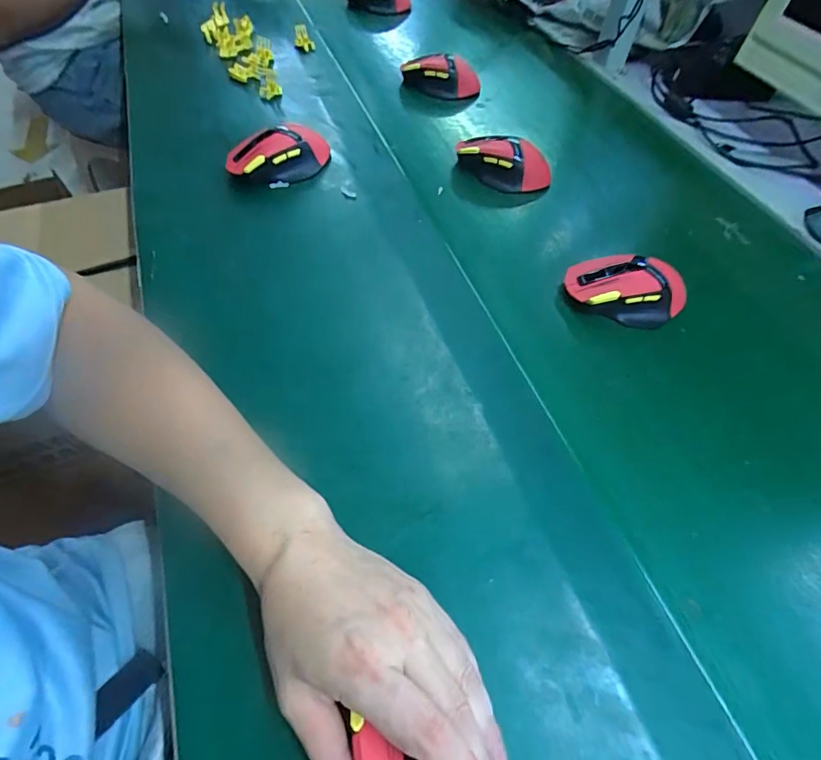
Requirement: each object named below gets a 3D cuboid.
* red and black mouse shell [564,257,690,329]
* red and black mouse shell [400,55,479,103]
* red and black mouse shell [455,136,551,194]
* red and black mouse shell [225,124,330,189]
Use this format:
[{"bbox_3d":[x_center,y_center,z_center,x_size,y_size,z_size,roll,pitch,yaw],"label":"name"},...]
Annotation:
[{"bbox_3d":[0.210,-0.086,0.441,0.115,0.041,0.060,12,57,5],"label":"red and black mouse shell"},{"bbox_3d":[0.048,-0.449,0.673,0.120,0.045,0.059,23,58,12],"label":"red and black mouse shell"},{"bbox_3d":[0.112,-0.261,0.550,0.114,0.044,0.054,12,57,5],"label":"red and black mouse shell"},{"bbox_3d":[-0.150,-0.259,0.530,0.118,0.046,0.058,-28,62,-20],"label":"red and black mouse shell"}]

